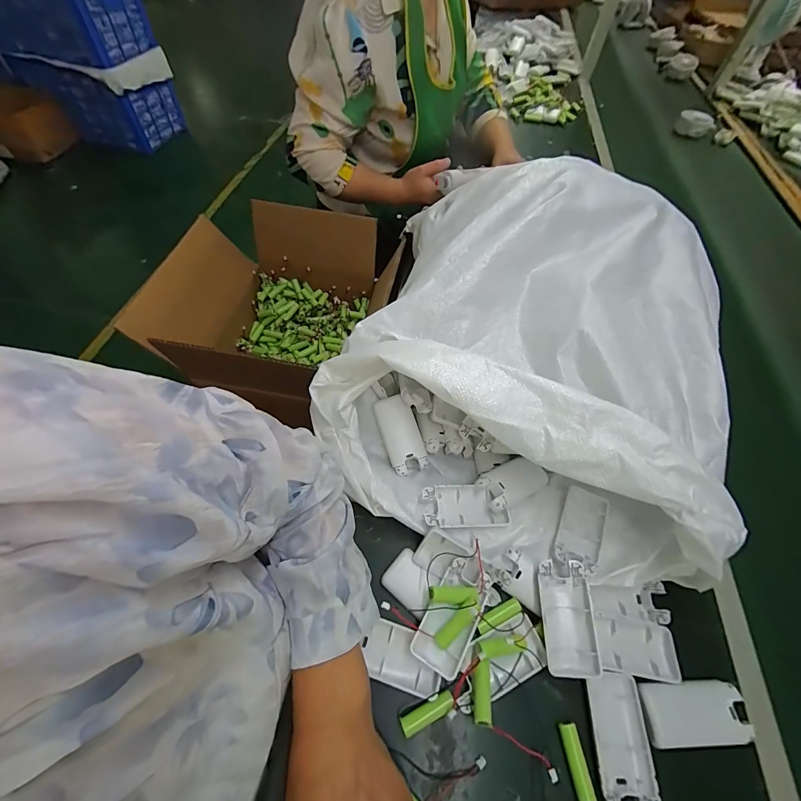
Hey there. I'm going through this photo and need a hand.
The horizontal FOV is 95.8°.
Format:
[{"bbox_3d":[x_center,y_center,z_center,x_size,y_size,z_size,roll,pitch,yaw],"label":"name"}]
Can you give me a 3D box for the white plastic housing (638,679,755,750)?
[{"bbox_3d":[0.264,0.280,0.324,0.088,0.013,0.044,0,58,-4],"label":"white plastic housing"}]

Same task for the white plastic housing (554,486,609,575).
[{"bbox_3d":[0.202,0.141,0.400,0.048,0.016,0.090,27,60,13],"label":"white plastic housing"}]

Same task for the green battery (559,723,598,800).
[{"bbox_3d":[0.149,0.303,0.302,0.013,0.013,0.049,-2,58,-5],"label":"green battery"}]

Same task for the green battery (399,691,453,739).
[{"bbox_3d":[0.025,0.278,0.320,0.049,0.013,0.016,-19,61,-15],"label":"green battery"}]

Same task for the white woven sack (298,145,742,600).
[{"bbox_3d":[0.146,-0.061,0.432,0.399,0.181,0.429,15,58,5],"label":"white woven sack"}]

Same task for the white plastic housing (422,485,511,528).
[{"bbox_3d":[0.071,0.118,0.401,0.091,0.019,0.045,-1,58,-5],"label":"white plastic housing"}]

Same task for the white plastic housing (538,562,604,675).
[{"bbox_3d":[0.157,0.207,0.346,0.045,0.031,0.092,0,58,-4],"label":"white plastic housing"}]

